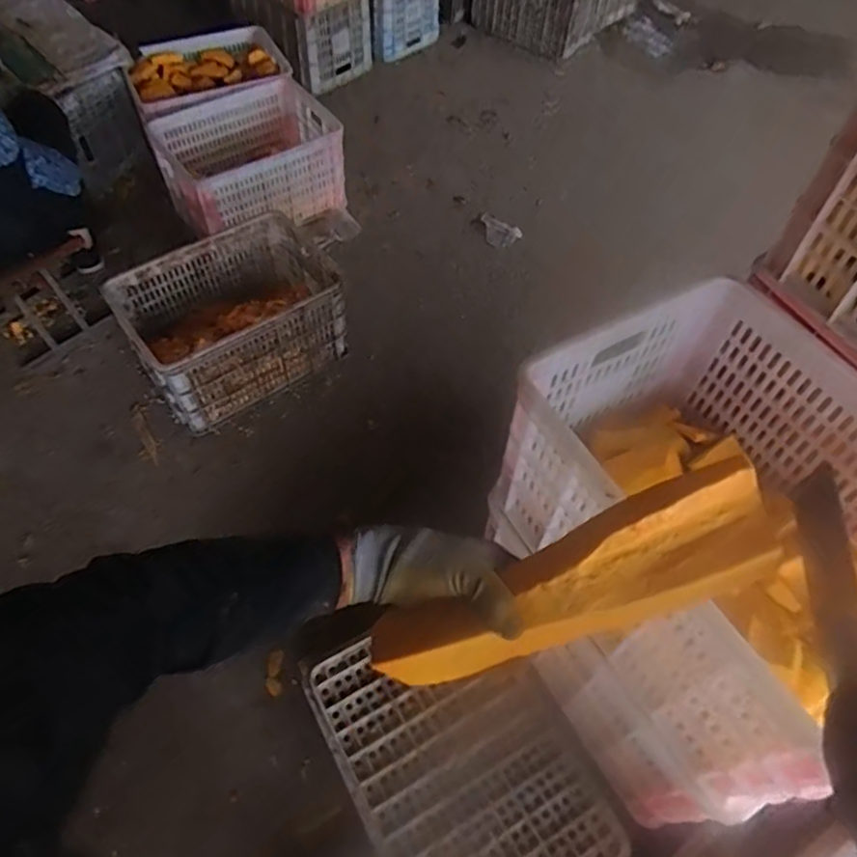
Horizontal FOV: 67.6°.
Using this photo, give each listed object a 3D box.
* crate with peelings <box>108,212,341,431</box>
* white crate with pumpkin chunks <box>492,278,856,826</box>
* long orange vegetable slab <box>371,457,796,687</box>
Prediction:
[{"bbox_3d":[-0.496,-0.289,1.690,0.533,0.245,0.381,-29,63,-20],"label":"crate with peelings"},{"bbox_3d":[0.364,0.117,0.776,0.341,0.271,0.492,-26,61,-18],"label":"white crate with pumpkin chunks"},{"bbox_3d":[0.115,0.118,0.478,0.314,0.051,0.079,-23,60,-1],"label":"long orange vegetable slab"}]

